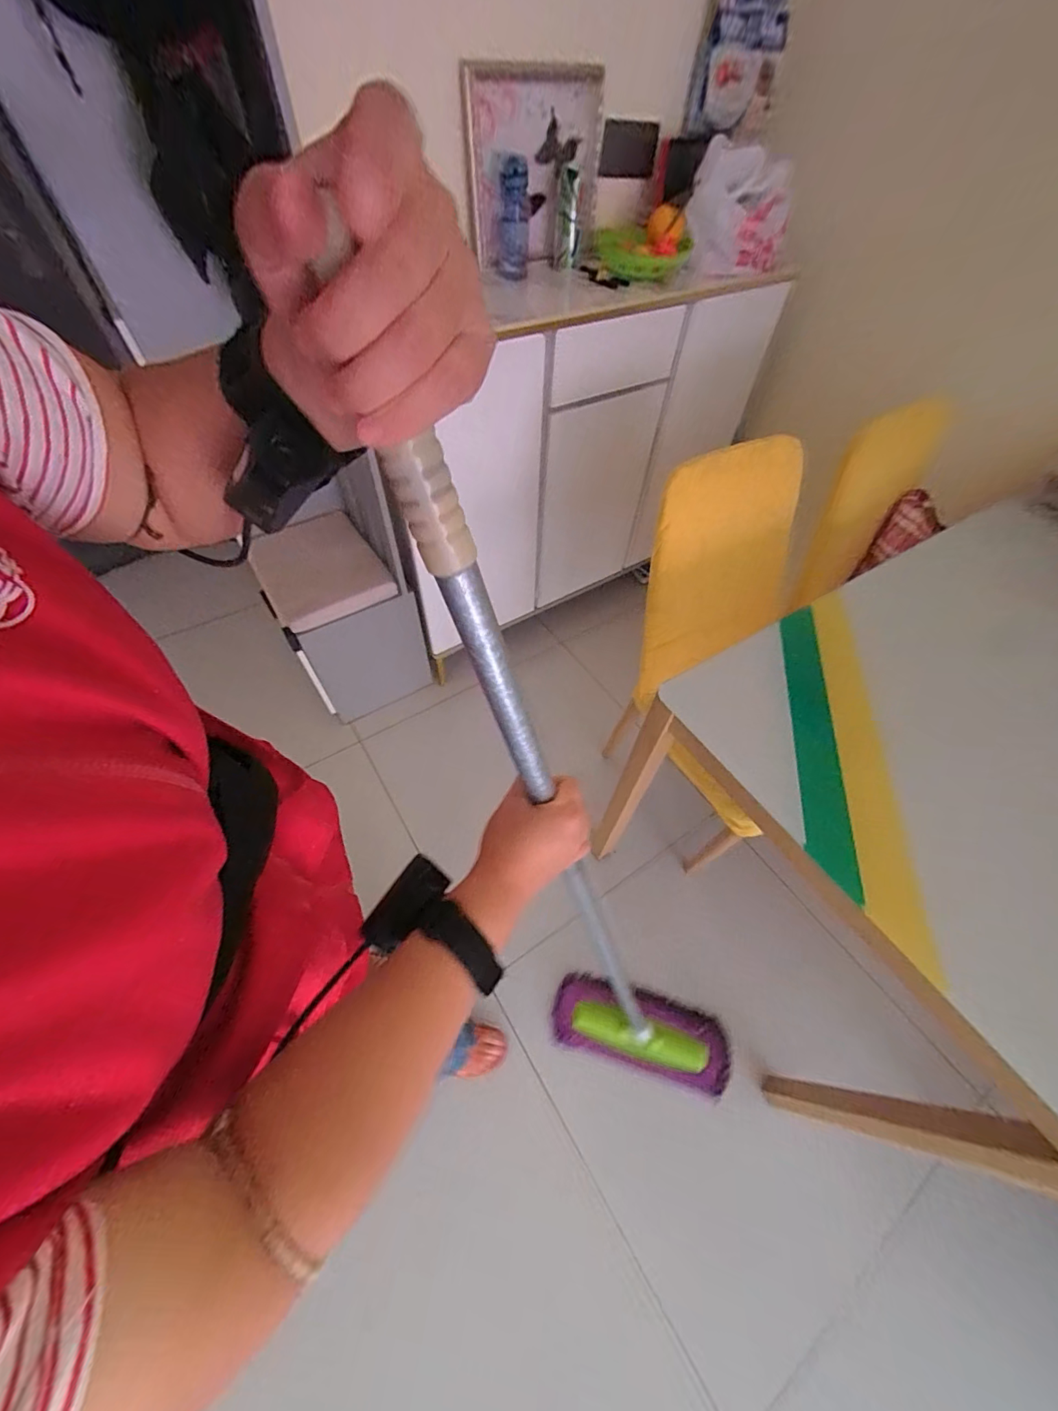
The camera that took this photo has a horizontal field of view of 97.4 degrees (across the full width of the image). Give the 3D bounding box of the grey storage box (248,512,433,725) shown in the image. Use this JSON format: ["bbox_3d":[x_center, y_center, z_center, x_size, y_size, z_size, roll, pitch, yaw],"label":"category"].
[{"bbox_3d":[-0.532,-0.243,1.383,0.336,0.454,0.305,-29,61,-21],"label":"grey storage box"}]

